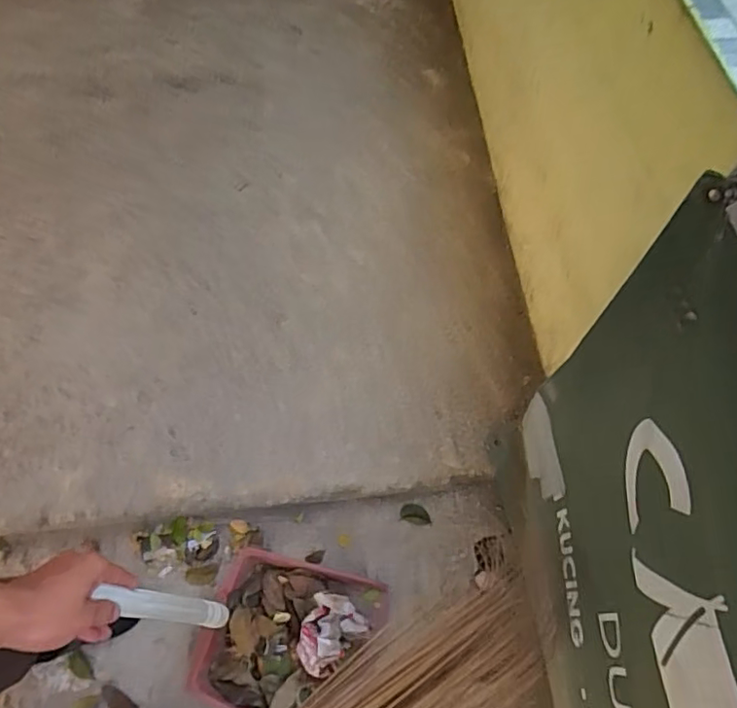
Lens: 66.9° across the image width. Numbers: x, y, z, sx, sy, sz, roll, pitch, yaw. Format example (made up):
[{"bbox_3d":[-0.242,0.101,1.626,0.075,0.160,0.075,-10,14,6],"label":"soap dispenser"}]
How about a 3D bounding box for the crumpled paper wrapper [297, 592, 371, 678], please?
[{"bbox_3d":[-0.067,0.441,0.884,0.089,0.045,0.114,40,76,18],"label":"crumpled paper wrapper"}]

